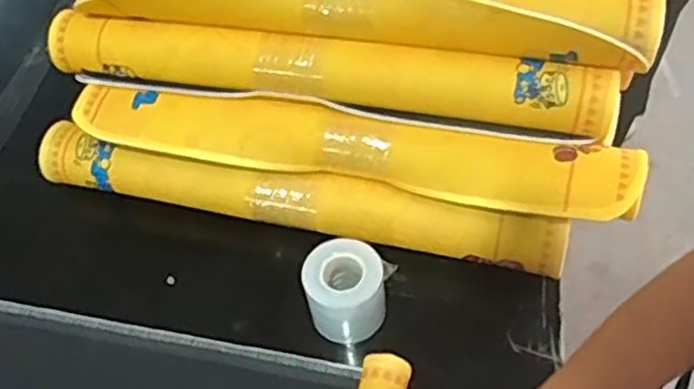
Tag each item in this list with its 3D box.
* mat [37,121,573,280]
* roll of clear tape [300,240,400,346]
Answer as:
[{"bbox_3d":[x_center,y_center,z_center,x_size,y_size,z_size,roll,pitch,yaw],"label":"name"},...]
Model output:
[{"bbox_3d":[-0.058,0.001,0.651,0.504,0.053,0.042,11,55,13],"label":"mat"},{"bbox_3d":[0.001,0.082,0.588,0.066,0.063,0.066,14,56,16],"label":"roll of clear tape"}]

